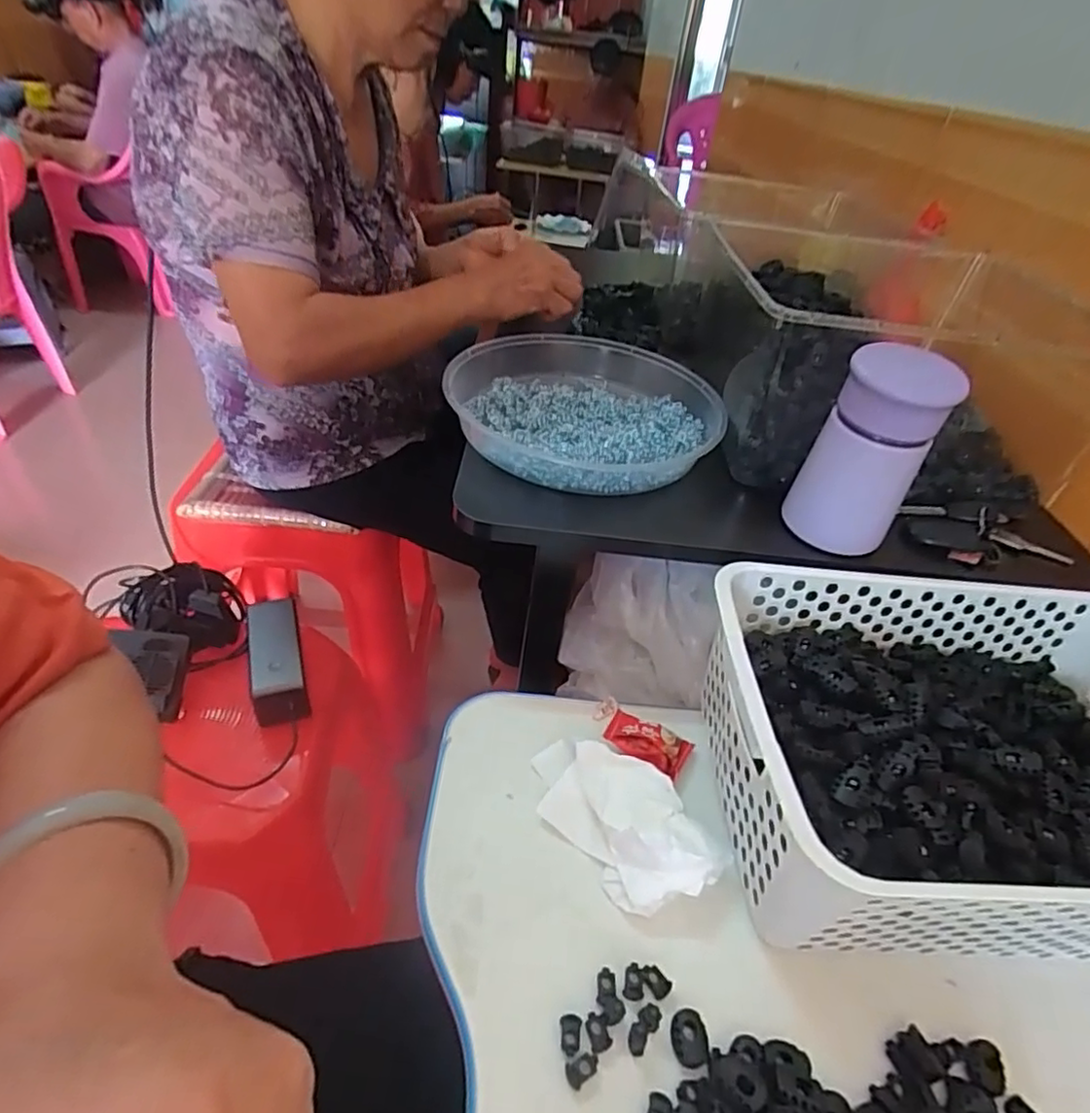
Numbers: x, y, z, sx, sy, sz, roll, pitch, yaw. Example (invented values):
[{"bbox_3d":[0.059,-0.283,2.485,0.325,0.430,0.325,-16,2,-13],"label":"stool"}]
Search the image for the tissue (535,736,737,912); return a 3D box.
[{"bbox_3d":[0.045,0.146,0.369,0.067,0.030,0.116,-24,49,-33],"label":"tissue"}]

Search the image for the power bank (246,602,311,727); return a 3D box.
[{"bbox_3d":[-0.262,0.099,0.615,0.048,0.033,0.142,-9,42,-20],"label":"power bank"}]

